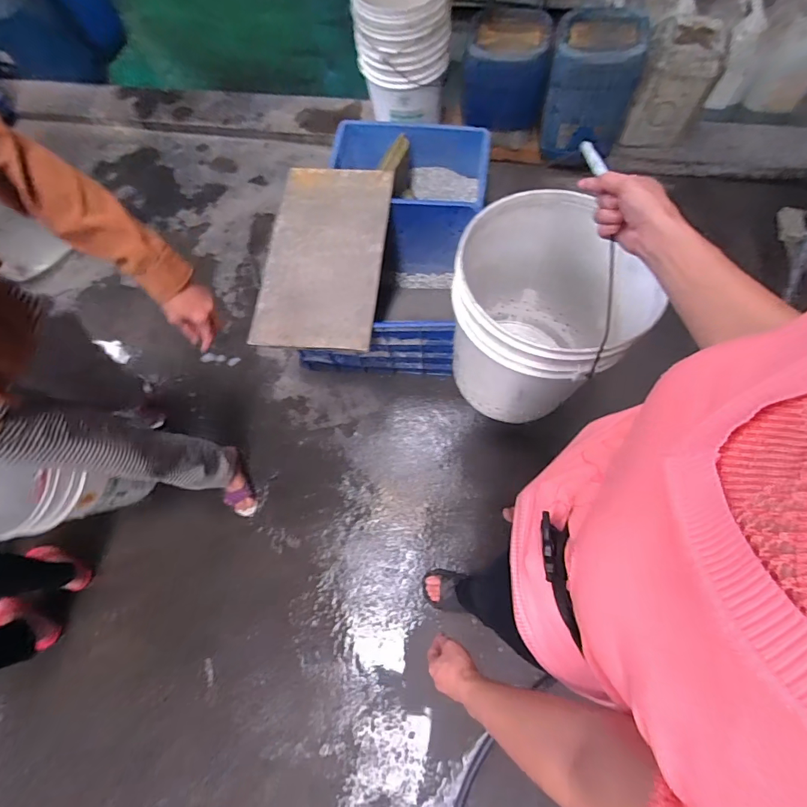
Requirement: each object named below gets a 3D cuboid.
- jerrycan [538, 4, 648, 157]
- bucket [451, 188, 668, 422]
[{"bbox_3d":[0.641,-1.085,1.458,0.280,0.412,0.205,8,71,9],"label":"jerrycan"},{"bbox_3d":[0.234,-0.162,0.808,0.274,0.354,0.319,17,73,8],"label":"bucket"}]

